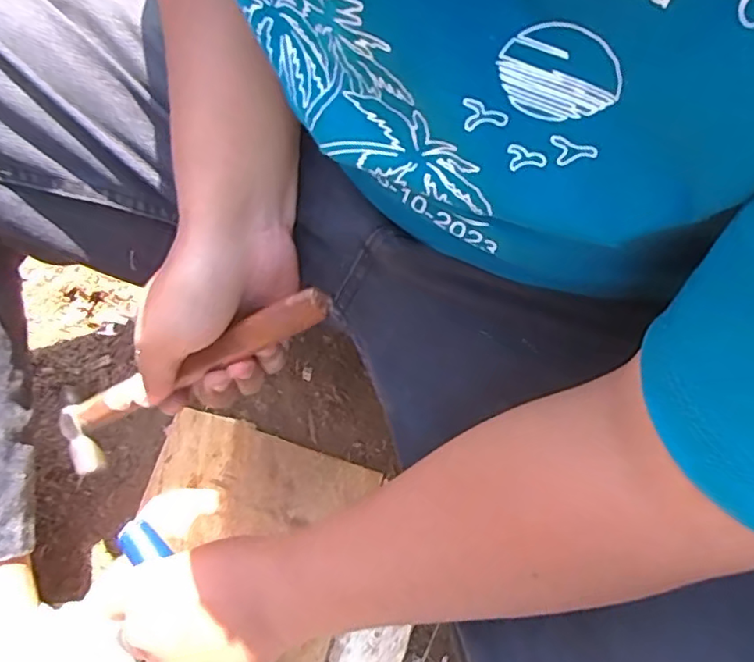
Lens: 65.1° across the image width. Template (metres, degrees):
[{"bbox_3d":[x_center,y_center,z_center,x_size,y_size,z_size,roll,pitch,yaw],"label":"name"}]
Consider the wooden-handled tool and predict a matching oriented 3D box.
[{"bbox_3d":[-0.121,0.030,0.356,0.246,0.031,0.048,-25,50,33],"label":"wooden-handled tool"}]

